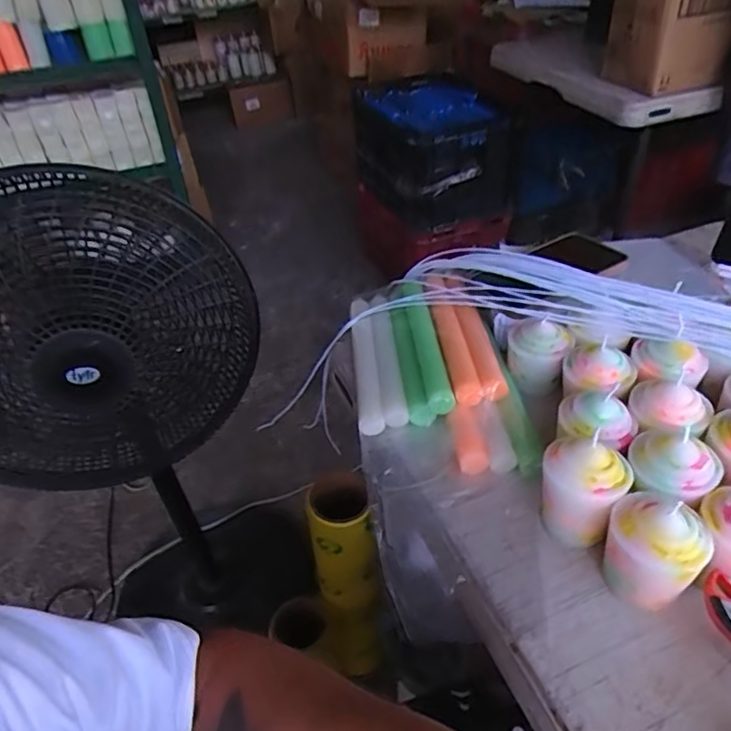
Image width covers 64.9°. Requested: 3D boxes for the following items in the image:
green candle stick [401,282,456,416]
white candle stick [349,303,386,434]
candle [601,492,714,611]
[{"bbox_3d":[0.056,-0.026,0.549,0.024,0.025,0.175,-7,39,-1],"label":"green candle stick"},{"bbox_3d":[0.000,-0.004,0.568,0.022,0.026,0.184,-6,39,-1],"label":"white candle stick"},{"bbox_3d":[0.185,0.118,0.369,0.053,0.071,0.057,-33,47,-29],"label":"candle"}]

